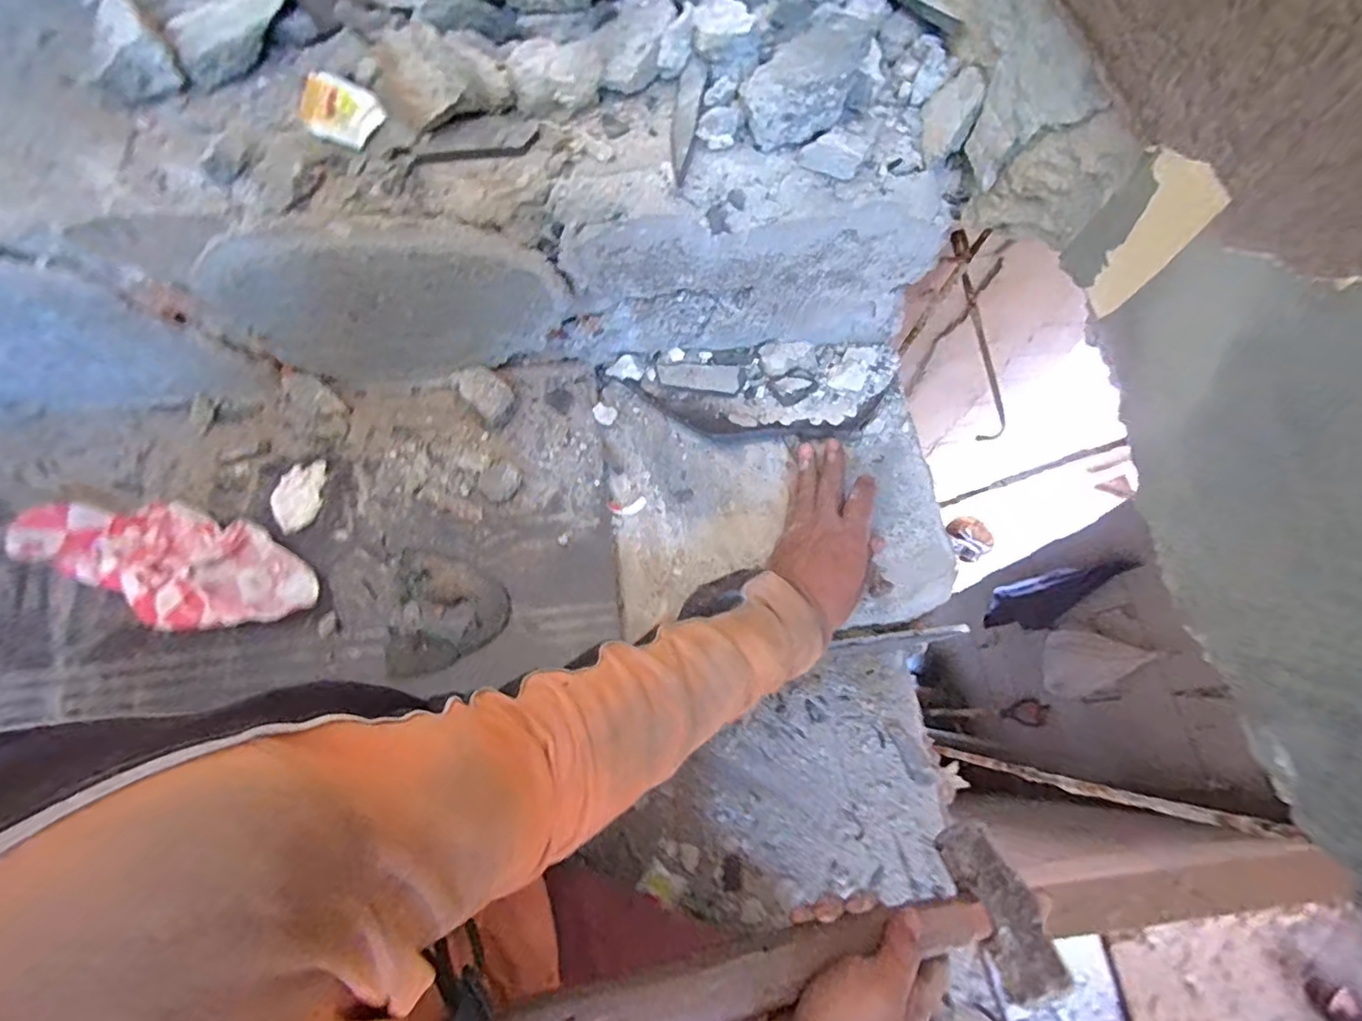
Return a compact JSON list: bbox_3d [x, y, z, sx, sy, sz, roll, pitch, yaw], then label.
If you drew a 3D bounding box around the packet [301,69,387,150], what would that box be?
[{"bbox_3d":[-0.234,-0.273,0.394,0.062,0.012,0.038,29,99,5],"label":"packet"}]

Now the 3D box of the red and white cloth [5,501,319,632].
[{"bbox_3d":[-0.397,0.042,0.452,0.220,0.030,0.086,14,68,4],"label":"red and white cloth"}]

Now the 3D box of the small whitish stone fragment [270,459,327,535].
[{"bbox_3d":[-0.325,-0.012,0.490,0.039,0.008,0.063,-3,68,-3],"label":"small whitish stone fragment"}]

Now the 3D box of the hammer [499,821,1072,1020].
[{"bbox_3d":[0.064,0.276,0.349,0.333,0.046,0.080,-7,68,-11],"label":"hammer"}]

